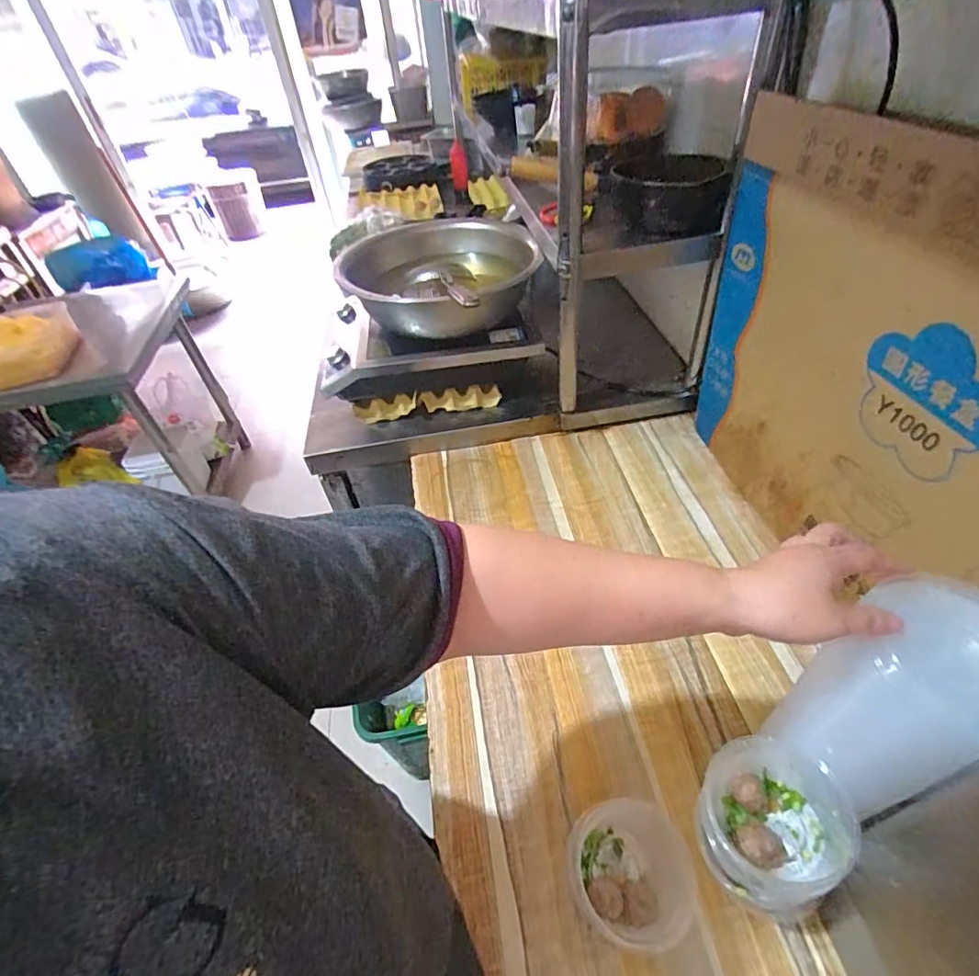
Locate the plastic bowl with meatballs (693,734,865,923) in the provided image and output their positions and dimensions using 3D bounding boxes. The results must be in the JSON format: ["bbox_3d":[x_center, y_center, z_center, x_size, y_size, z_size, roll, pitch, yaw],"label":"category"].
[{"bbox_3d":[0.255,0.299,0.462,0.116,0.091,0.120,-4,46,4],"label":"plastic bowl with meatballs"}]

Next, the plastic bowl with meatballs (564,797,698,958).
[{"bbox_3d":[0.137,0.381,0.508,0.112,0.062,0.115,-4,46,4],"label":"plastic bowl with meatballs"}]

